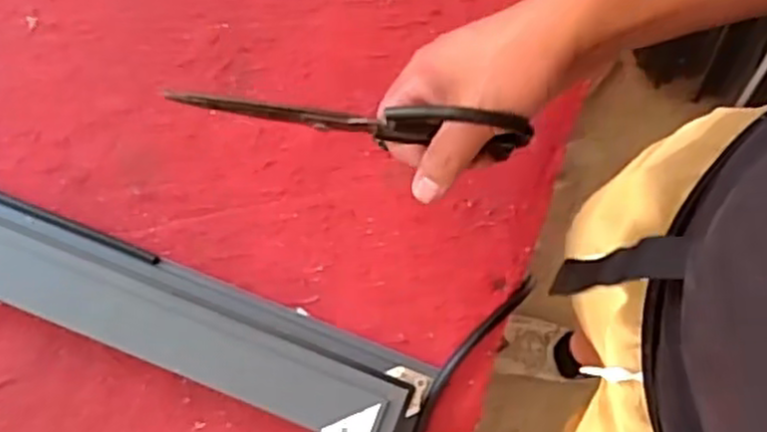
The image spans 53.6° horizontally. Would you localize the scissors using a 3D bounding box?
[{"bbox_3d":[-0.019,-0.058,0.476,0.215,0.076,0.007,6,78,3],"label":"scissors"}]

